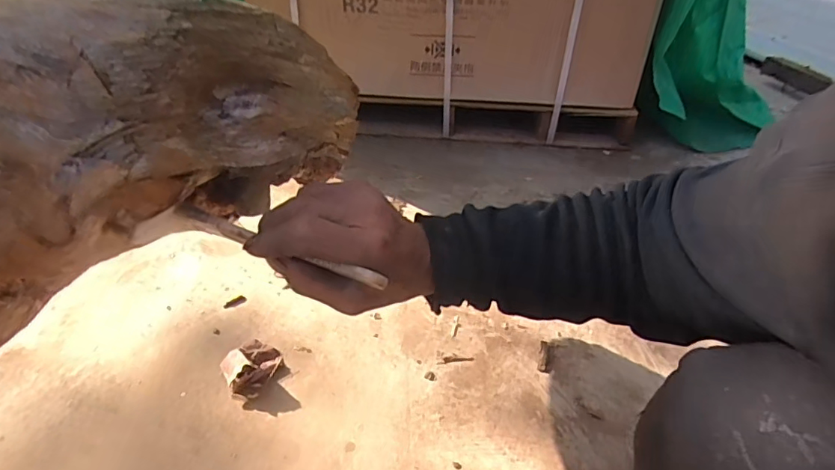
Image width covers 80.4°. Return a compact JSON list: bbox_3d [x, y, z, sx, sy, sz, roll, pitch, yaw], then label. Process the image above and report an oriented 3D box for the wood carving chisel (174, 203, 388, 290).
[{"bbox_3d":[-0.094,0.007,0.327,0.151,0.015,0.014,18,38,12],"label":"wood carving chisel"}]

